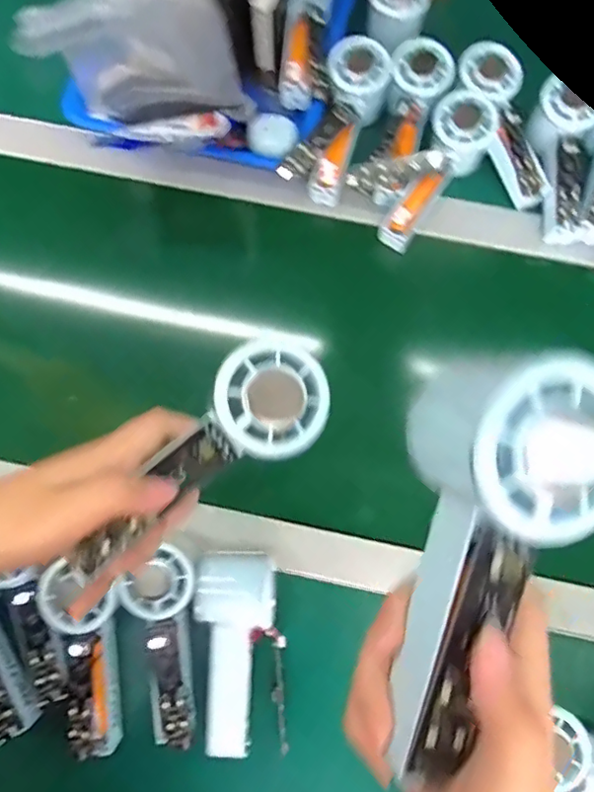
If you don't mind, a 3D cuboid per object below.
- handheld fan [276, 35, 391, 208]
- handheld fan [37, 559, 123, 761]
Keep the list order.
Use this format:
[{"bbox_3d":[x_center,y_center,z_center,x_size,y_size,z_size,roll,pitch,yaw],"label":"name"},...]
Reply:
[{"bbox_3d":[0.042,-0.264,0.529,0.061,0.044,0.153,24,93,6],"label":"handheld fan"},{"bbox_3d":[-0.155,0.196,0.418,0.051,0.026,0.144,-12,94,-2],"label":"handheld fan"}]

